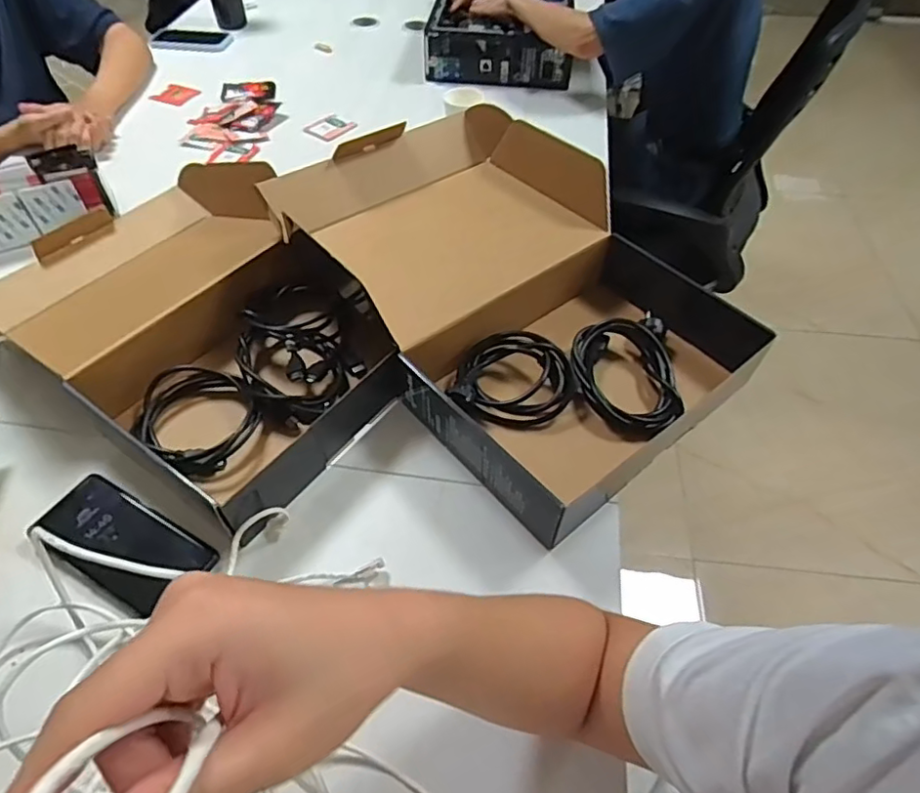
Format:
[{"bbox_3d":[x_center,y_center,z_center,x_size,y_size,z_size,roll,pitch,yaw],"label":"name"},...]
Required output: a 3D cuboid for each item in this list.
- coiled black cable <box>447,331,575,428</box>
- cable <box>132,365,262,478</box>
[{"bbox_3d":[0.057,-0.022,0.651,0.130,0.050,0.100,-2,51,-2],"label":"coiled black cable"},{"bbox_3d":[-0.281,0.021,0.621,0.131,0.031,0.106,32,58,23],"label":"cable"}]

